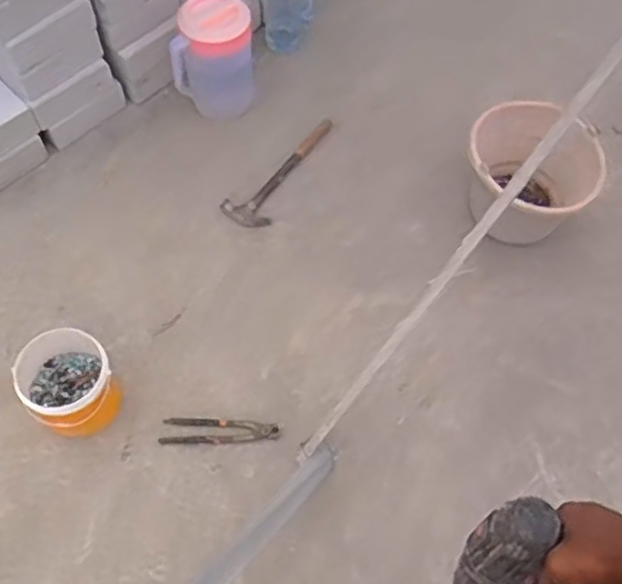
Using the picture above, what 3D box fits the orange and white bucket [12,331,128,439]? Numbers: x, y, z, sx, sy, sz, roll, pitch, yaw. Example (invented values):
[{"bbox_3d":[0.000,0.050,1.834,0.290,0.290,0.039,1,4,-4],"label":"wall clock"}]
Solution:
[{"bbox_3d":[-0.436,0.170,1.293,0.153,0.153,0.149,1,62,-1],"label":"orange and white bucket"}]

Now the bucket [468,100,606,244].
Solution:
[{"bbox_3d":[0.452,-0.249,1.513,0.269,0.184,0.272,1,62,-1],"label":"bucket"}]

